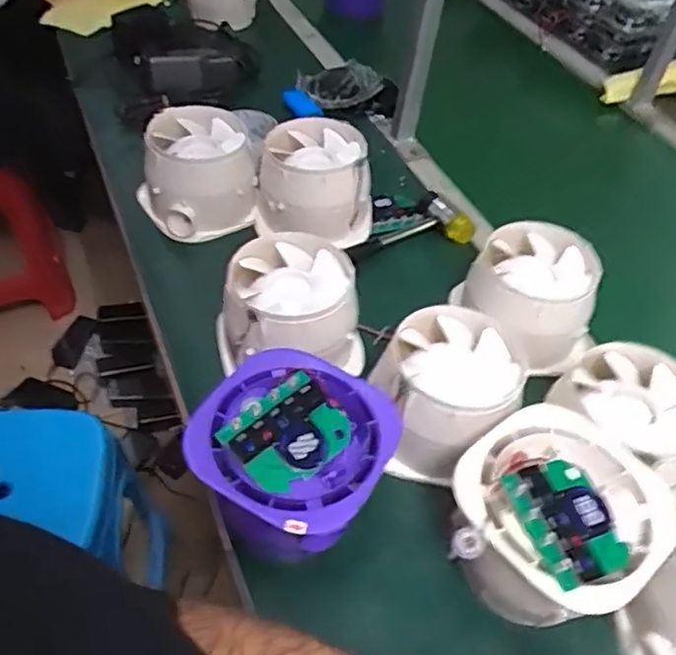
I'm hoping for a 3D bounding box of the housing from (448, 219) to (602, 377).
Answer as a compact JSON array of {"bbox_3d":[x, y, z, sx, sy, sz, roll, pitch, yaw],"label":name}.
[{"bbox_3d":[0.198,-0.032,0.687,0.128,0.093,0.135,13,47,6],"label":"housing"}]

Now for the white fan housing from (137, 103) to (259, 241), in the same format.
[{"bbox_3d":[-0.174,-0.195,0.798,0.139,0.099,0.145,-12,50,-17],"label":"white fan housing"}]

